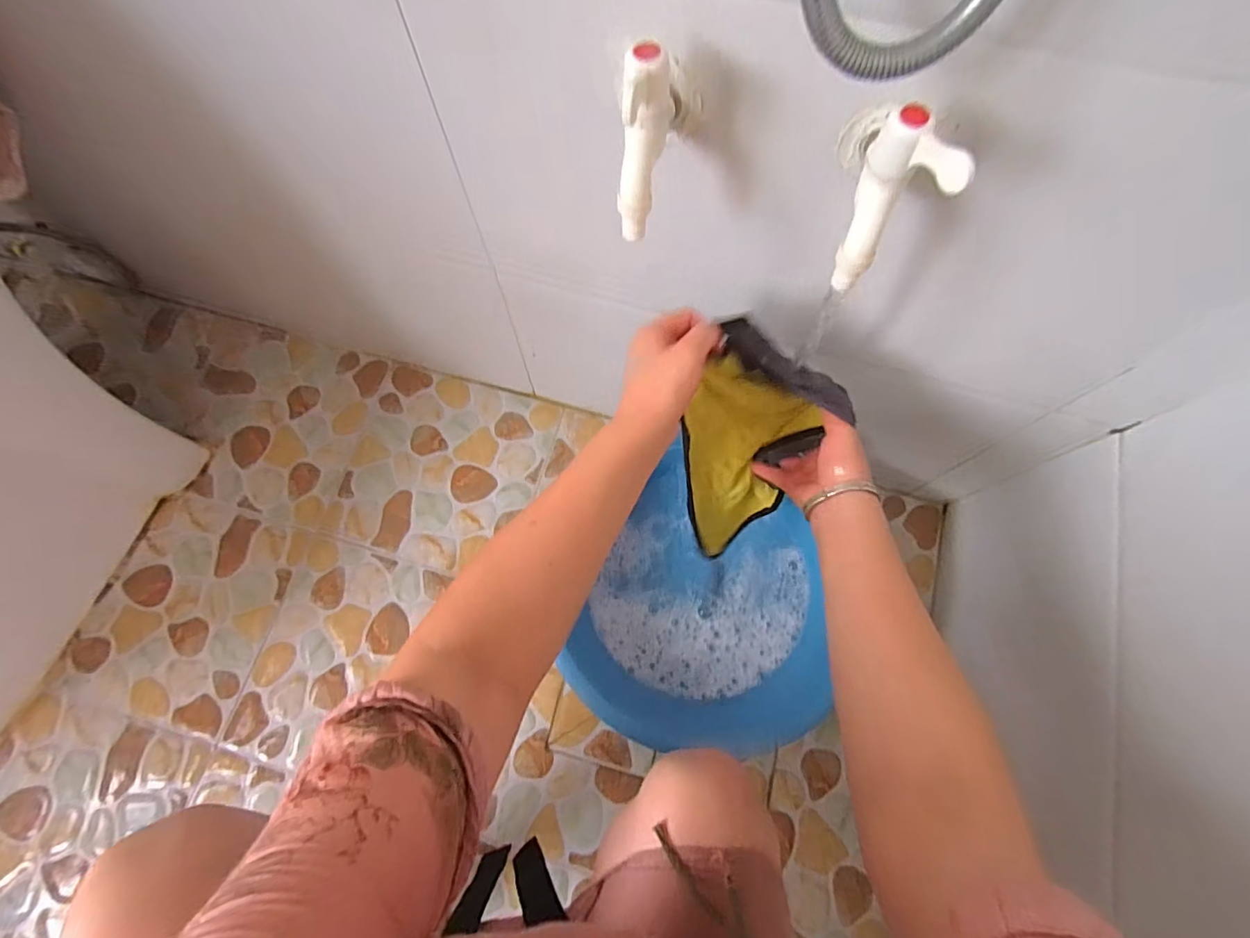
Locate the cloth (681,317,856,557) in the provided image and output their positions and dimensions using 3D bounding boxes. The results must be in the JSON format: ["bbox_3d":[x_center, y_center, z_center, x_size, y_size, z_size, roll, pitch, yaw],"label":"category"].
[{"bbox_3d":[0.130,-0.008,0.561,0.142,0.335,0.052,-11,55,-3],"label":"cloth"}]

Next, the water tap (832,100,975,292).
[{"bbox_3d":[0.155,-0.169,0.314,0.037,0.093,0.081,4,71,2],"label":"water tap"}]

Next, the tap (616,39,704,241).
[{"bbox_3d":[0.013,-0.211,0.325,0.037,0.089,0.088,25,73,9],"label":"tap"}]

